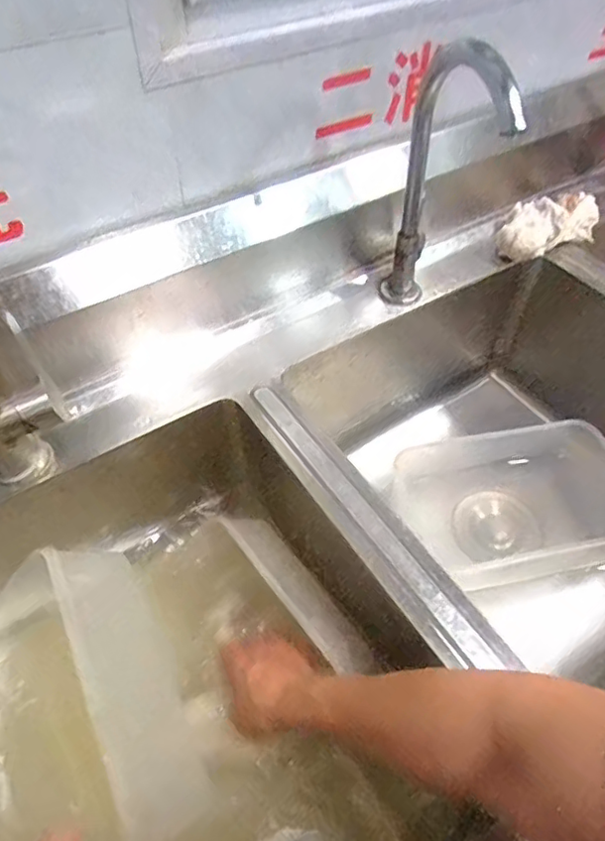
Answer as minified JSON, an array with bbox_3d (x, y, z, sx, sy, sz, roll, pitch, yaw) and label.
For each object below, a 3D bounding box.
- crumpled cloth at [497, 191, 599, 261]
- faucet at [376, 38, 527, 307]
[{"bbox_3d":[0.305,-0.248,0.750,0.147,0.049,0.081,-24,56,-19],"label":"crumpled cloth"},{"bbox_3d":[0.123,-0.196,0.551,0.051,0.274,0.157,-3,51,-4],"label":"faucet"}]

